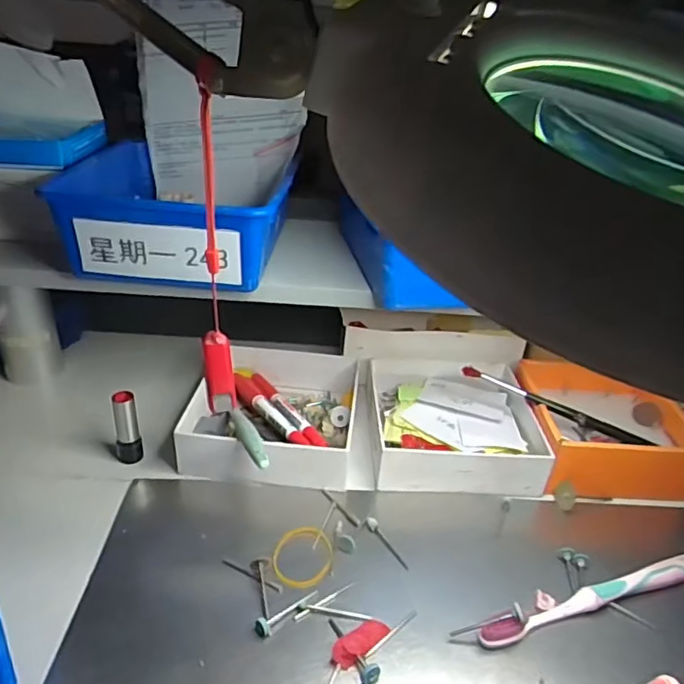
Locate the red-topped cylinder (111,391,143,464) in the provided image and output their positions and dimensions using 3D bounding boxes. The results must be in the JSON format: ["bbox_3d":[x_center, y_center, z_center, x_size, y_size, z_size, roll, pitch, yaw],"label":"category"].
[{"bbox_3d":[-0.163,0.065,0.437,0.018,0.056,0.012,-11,33,-24],"label":"red-topped cylinder"}]

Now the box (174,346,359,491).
[{"bbox_3d":[-0.052,0.051,0.486,0.136,0.043,0.153,5,30,0],"label":"box"}]

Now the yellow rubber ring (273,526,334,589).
[{"bbox_3d":[-0.025,0.139,0.379,0.038,0.010,0.041,1,39,-1],"label":"yellow rubber ring"}]

